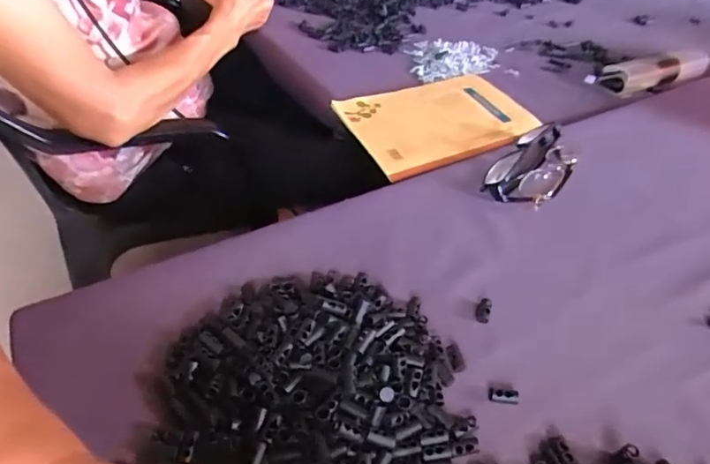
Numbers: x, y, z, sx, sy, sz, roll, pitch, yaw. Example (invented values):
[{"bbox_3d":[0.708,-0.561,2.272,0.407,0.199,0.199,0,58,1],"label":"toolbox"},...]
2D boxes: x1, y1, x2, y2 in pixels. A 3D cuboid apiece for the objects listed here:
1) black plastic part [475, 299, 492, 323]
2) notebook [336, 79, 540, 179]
[{"bbox_3d":[0.098,0.059,0.381,0.011,0.011,0.017,19,47,15],"label":"black plastic part"},{"bbox_3d":[0.102,-0.132,0.581,0.216,0.010,0.153,-21,50,-22],"label":"notebook"}]

